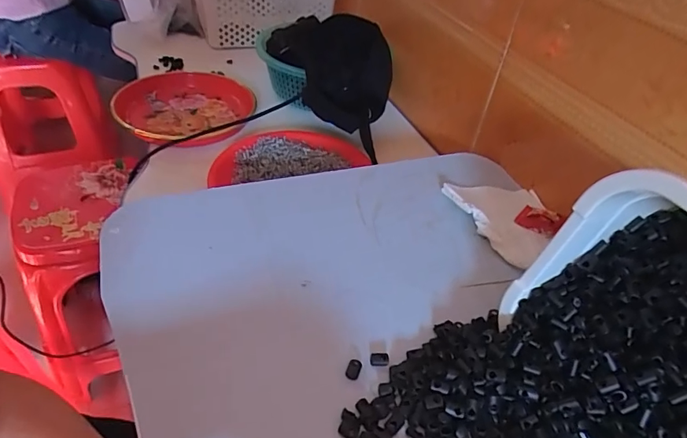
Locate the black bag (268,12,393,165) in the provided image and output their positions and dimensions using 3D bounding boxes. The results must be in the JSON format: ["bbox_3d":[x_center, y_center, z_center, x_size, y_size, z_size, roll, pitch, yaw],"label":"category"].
[{"bbox_3d":[-0.010,-0.237,0.732,0.134,0.126,0.266,-19,48,-26],"label":"black bag"}]

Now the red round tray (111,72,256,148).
[{"bbox_3d":[-0.263,-0.187,0.766,0.229,0.036,0.237,-11,45,-18],"label":"red round tray"}]

